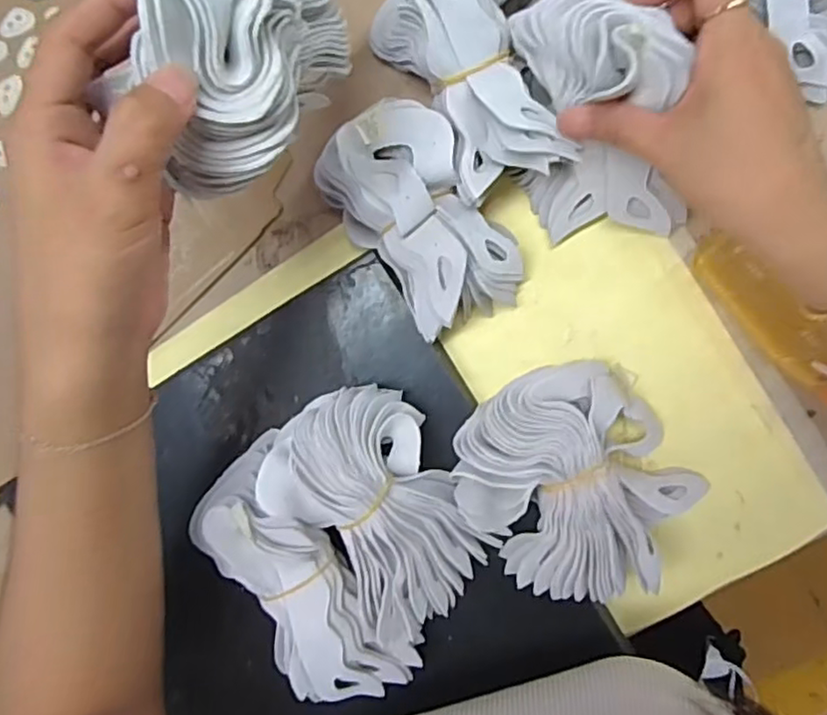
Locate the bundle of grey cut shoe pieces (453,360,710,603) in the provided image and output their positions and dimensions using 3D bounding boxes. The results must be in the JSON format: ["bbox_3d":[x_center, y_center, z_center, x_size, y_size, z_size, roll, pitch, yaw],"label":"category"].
[{"bbox_3d":[0.092,0.068,0.378,0.116,0.058,0.126,1,95,7],"label":"bundle of grey cut shoe pieces"}]

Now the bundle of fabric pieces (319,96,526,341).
[{"bbox_3d":[0.006,-0.079,0.373,0.084,0.068,0.129,-32,90,9],"label":"bundle of fabric pieces"}]

